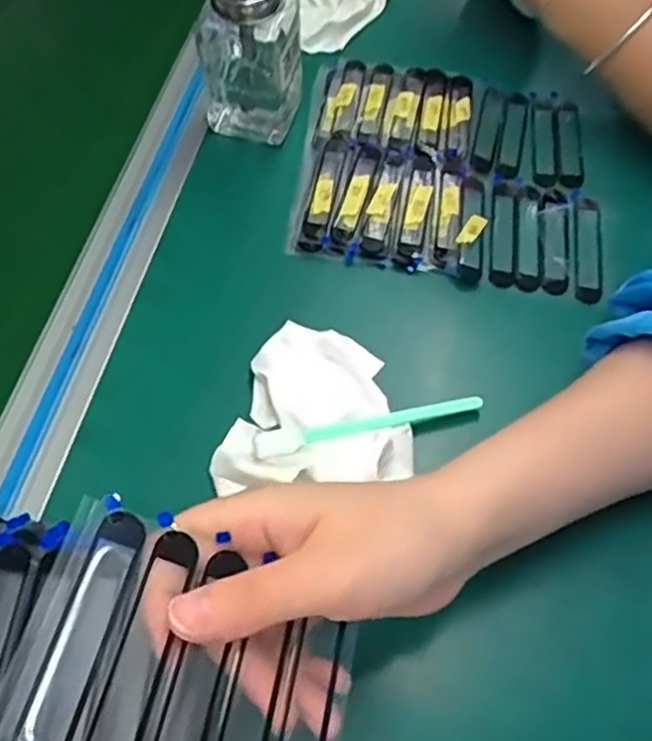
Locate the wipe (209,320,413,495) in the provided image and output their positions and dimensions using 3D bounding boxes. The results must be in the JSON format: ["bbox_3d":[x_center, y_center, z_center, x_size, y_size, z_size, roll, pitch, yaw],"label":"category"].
[{"bbox_3d":[0.000,0.021,0.366,0.091,0.032,0.097,16,61,7],"label":"wipe"}]

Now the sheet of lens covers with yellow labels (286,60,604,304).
[{"bbox_3d":[0.081,-0.132,0.472,0.192,0.021,0.166,11,60,4],"label":"sheet of lens covers with yellow labels"}]

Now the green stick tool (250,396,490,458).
[{"bbox_3d":[0.023,0.025,0.366,0.118,0.007,0.015,-12,61,-9],"label":"green stick tool"}]

